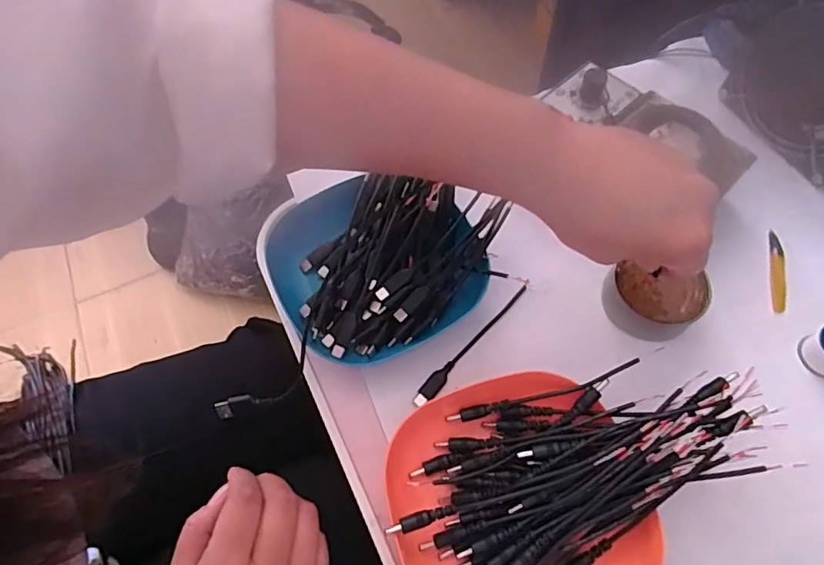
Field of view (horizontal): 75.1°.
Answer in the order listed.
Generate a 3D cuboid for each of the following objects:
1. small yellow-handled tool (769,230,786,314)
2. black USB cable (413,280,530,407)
[{"bbox_3d":[0.268,-0.008,0.392,0.011,0.004,0.065,12,63,7],"label":"small yellow-handled tool"},{"bbox_3d":[0.043,0.040,0.369,0.010,0.005,0.117,39,69,19],"label":"black USB cable"}]

